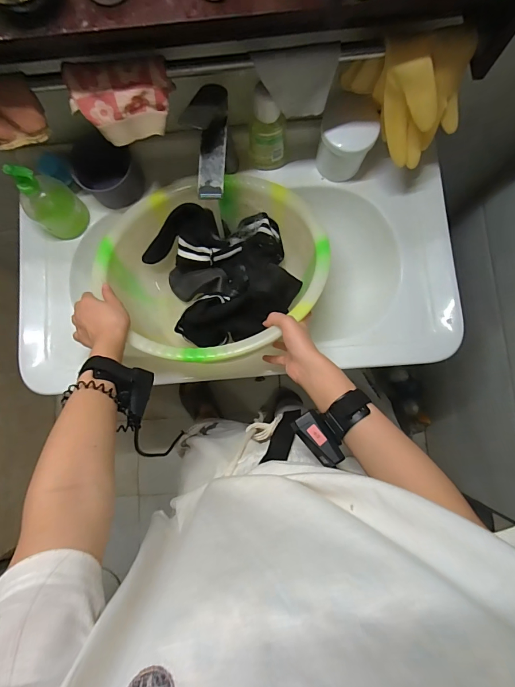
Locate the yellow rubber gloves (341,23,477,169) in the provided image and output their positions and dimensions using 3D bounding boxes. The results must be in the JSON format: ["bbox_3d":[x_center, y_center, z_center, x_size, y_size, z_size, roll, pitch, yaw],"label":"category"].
[{"bbox_3d":[0.219,-0.345,0.497,0.163,0.155,0.079,14,83,2],"label":"yellow rubber gloves"}]

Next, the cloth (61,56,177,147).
[{"bbox_3d":[-0.177,-0.317,0.463,0.128,0.089,0.018,-6,43,-2],"label":"cloth"}]

